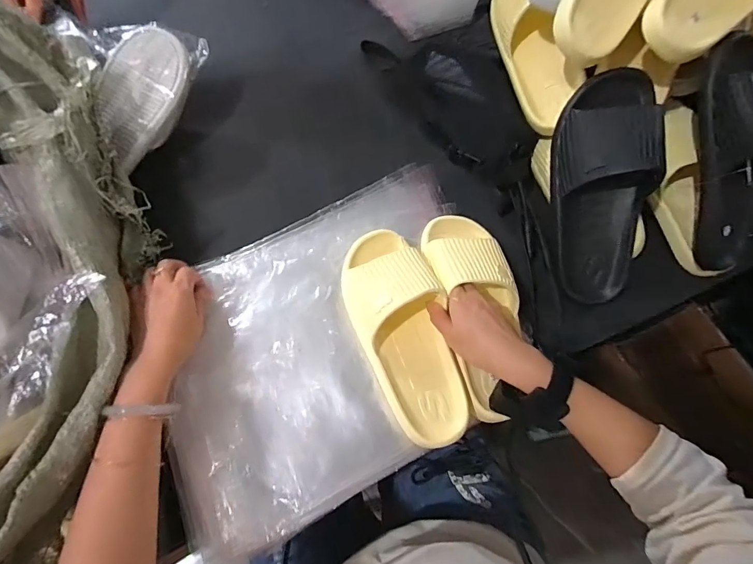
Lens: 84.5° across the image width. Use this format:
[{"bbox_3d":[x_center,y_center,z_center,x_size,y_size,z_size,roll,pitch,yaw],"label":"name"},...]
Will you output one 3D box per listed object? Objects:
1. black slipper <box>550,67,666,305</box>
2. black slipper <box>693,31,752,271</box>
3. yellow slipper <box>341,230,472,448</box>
[{"bbox_3d":[0.265,-0.109,0.487,0.101,0.065,0.267,1,100,-3],"label":"black slipper"},{"bbox_3d":[0.431,-0.141,0.484,0.086,0.270,0.077,-21,25,-13],"label":"black slipper"},{"bbox_3d":[0.032,0.052,0.459,0.099,0.054,0.241,-17,77,-11],"label":"yellow slipper"}]

